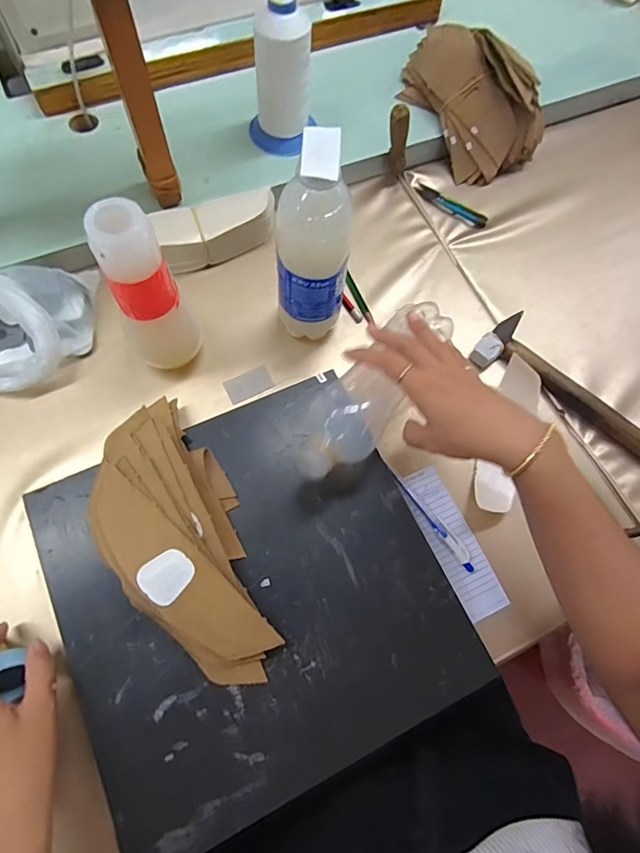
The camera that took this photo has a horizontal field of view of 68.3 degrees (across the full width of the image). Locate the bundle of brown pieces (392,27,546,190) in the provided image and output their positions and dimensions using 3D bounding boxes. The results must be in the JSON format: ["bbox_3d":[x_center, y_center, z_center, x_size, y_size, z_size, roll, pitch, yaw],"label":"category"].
[{"bbox_3d":[0.185,-0.406,0.587,0.106,0.119,0.187,-31,75,-14],"label":"bundle of brown pieces"}]

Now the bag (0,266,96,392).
[{"bbox_3d":[-0.300,-0.104,0.466,0.125,0.082,0.155,30,70,8],"label":"bag"}]

